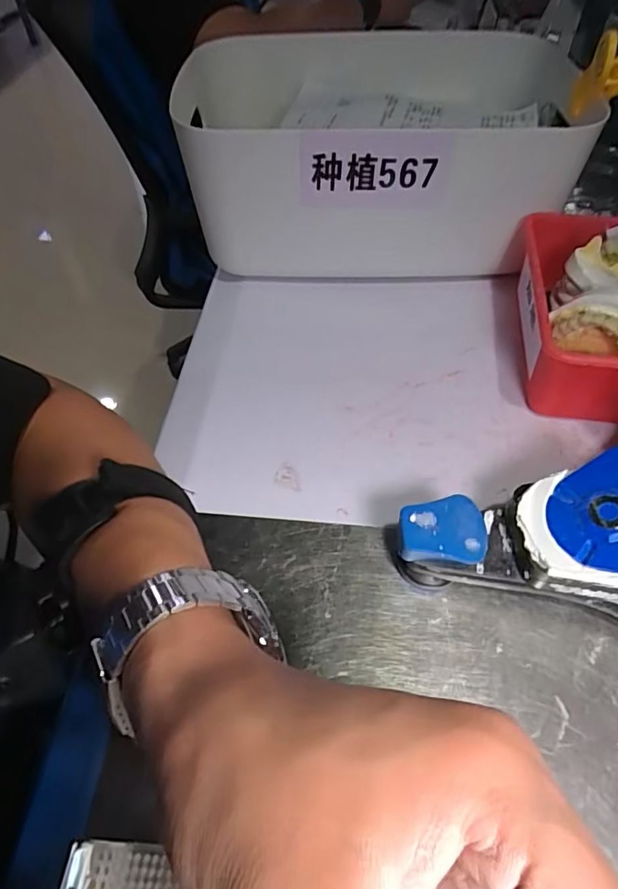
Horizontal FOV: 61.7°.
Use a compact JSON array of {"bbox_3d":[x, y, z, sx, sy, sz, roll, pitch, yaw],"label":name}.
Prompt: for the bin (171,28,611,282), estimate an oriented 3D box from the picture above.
[{"bbox_3d":[0.057,-0.249,0.446,0.298,0.123,0.231,5,53,5],"label":"bin"}]

